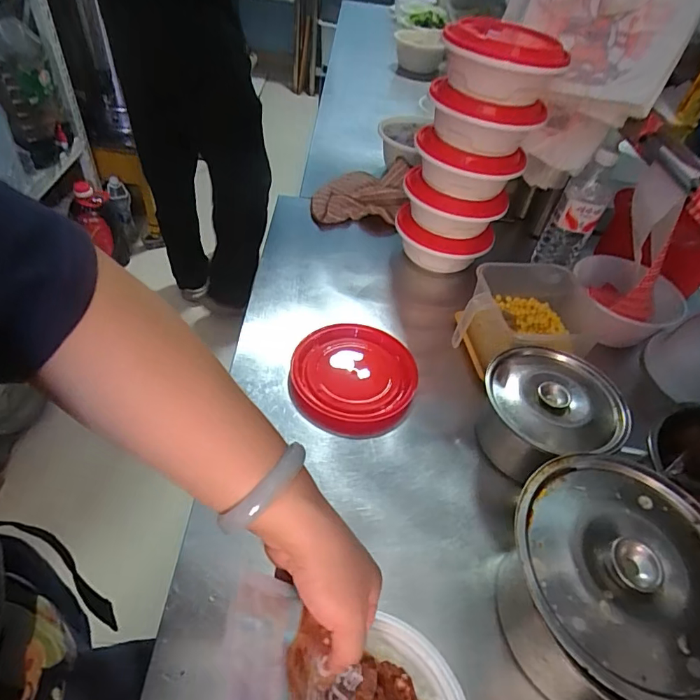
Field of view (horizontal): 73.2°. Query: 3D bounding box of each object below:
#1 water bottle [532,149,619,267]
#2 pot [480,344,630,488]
[{"bbox_3d":[0.354,-0.213,0.741,0.071,0.194,0.055,25,49,15],"label":"water bottle"},{"bbox_3d":[0.226,0.077,0.553,0.152,0.086,0.143,12,46,0],"label":"pot"}]

